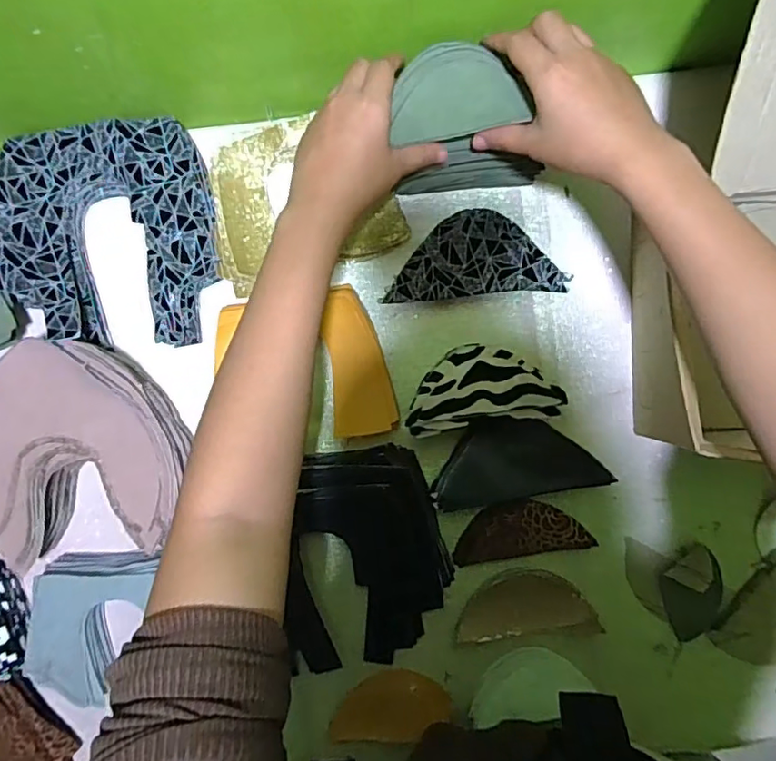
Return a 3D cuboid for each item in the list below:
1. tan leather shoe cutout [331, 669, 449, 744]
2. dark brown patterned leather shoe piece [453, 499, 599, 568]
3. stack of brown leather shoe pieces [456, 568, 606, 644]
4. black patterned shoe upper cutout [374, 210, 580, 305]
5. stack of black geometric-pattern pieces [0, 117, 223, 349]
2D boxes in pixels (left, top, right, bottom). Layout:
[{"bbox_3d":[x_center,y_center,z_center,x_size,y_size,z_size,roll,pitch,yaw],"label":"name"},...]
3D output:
[{"bbox_3d":[0.004,0.293,0.504,0.105,0.018,0.054,-1,61,2],"label":"tan leather shoe cutout"},{"bbox_3d":[0.117,0.132,0.498,0.116,0.016,0.050,-10,92,1],"label":"dark brown patterned leather shoe piece"},{"bbox_3d":[0.123,0.200,0.497,0.120,0.012,0.058,-4,92,1],"label":"stack of brown leather shoe pieces"},{"bbox_3d":[0.075,-0.110,0.492,0.152,0.027,0.075,-4,92,1],"label":"black patterned shoe upper cutout"},{"bbox_3d":[-0.242,-0.124,0.486,0.183,0.041,0.186,-6,92,1],"label":"stack of black geometric-pattern pieces"}]

